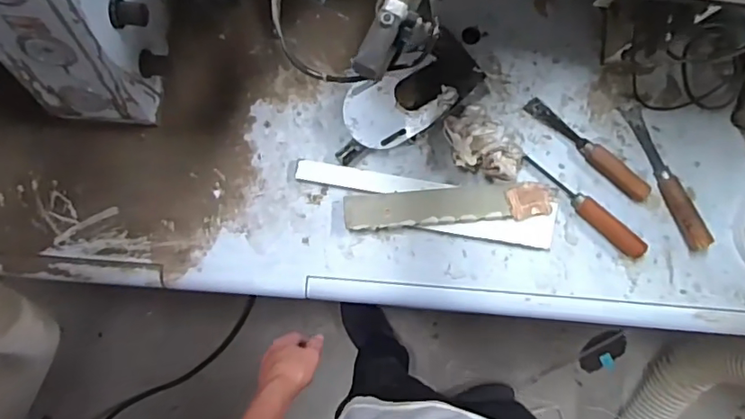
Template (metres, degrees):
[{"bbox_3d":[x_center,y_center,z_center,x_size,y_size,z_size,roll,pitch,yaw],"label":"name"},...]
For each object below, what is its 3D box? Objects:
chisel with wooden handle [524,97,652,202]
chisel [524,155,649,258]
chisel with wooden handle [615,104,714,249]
[{"bbox_3d":[0.340,-0.093,0.860,0.234,0.025,0.031,40,86,0],"label":"chisel with wooden handle"},{"bbox_3d":[0.332,-0.010,0.850,0.225,0.031,0.041,41,86,0],"label":"chisel"},{"bbox_3d":[0.458,-0.049,0.853,0.033,0.039,0.246,-24,88,-3],"label":"chisel with wooden handle"}]

